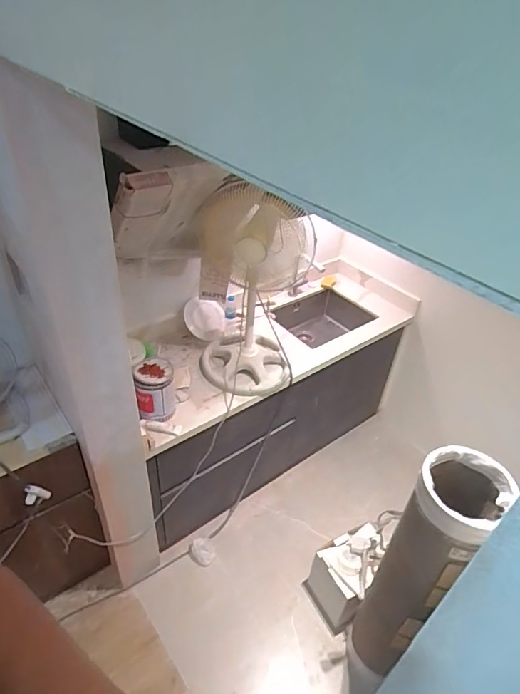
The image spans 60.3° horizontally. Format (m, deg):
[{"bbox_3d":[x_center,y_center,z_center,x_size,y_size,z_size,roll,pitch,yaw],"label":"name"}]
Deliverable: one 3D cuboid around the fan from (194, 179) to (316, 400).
[{"bbox_3d":[-0.013,-0.288,1.926,0.399,0.830,0.531,10,39,7],"label":"fan"}]

